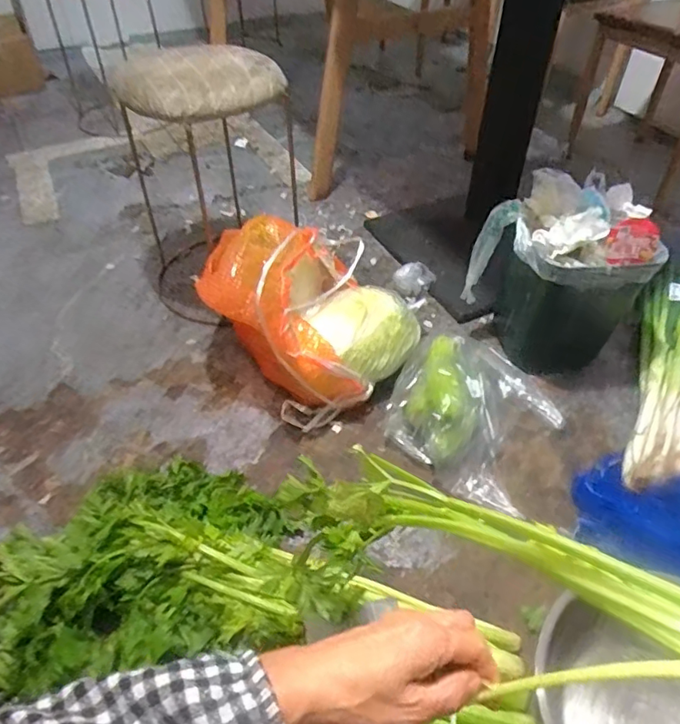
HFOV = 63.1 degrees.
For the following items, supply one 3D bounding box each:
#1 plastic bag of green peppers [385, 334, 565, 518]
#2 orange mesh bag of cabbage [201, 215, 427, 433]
[{"bbox_3d":[0.235,0.077,0.965,0.275,0.108,0.291,20,48,17],"label":"plastic bag of green peppers"},{"bbox_3d":[-0.057,-0.086,1.009,0.331,0.287,0.274,32,53,26],"label":"orange mesh bag of cabbage"}]

